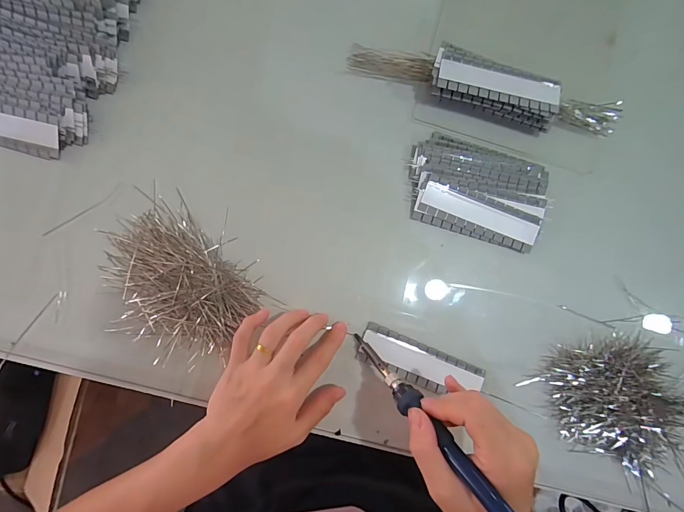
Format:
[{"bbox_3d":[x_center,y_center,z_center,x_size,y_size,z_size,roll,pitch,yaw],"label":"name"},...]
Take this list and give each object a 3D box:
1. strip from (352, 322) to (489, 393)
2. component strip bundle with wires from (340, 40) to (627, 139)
[{"bbox_3d":[0.078,0.107,0.357,0.125,0.008,0.038,23,81,-1],"label":"strip"},{"bbox_3d":[0.147,-0.180,0.378,0.280,0.028,0.048,16,83,-2],"label":"component strip bundle with wires"}]

